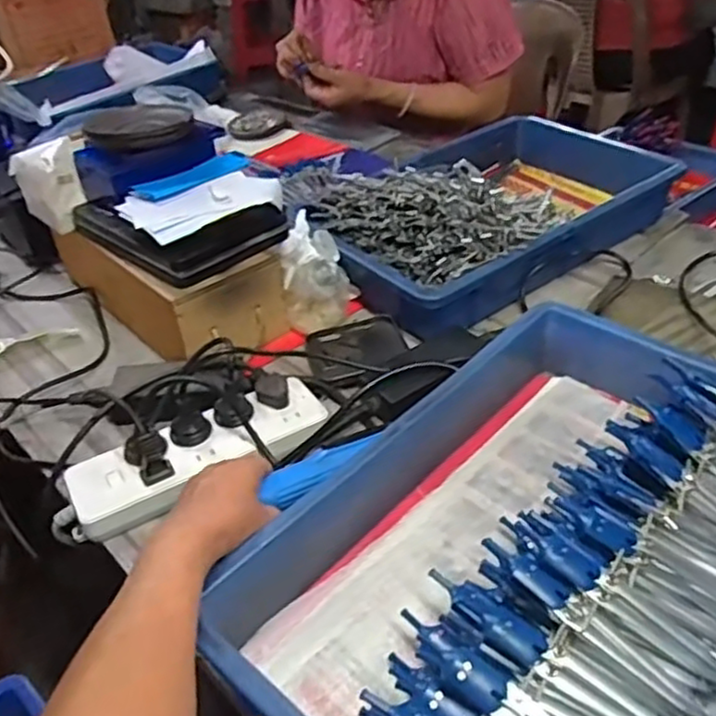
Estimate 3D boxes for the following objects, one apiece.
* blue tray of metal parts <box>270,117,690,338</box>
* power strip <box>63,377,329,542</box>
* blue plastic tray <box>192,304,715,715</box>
[{"bbox_3d":[0.155,-0.208,0.876,0.456,0.129,0.304,-31,45,-28],"label":"blue tray of metal parts"},{"bbox_3d":[-0.133,0.086,0.607,0.226,0.037,0.083,-22,41,-19],"label":"power strip"},{"bbox_3d":[0.126,0.131,0.490,0.293,0.089,0.423,28,49,35],"label":"blue plastic tray"}]

